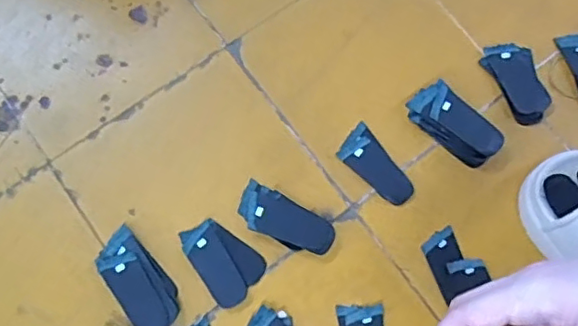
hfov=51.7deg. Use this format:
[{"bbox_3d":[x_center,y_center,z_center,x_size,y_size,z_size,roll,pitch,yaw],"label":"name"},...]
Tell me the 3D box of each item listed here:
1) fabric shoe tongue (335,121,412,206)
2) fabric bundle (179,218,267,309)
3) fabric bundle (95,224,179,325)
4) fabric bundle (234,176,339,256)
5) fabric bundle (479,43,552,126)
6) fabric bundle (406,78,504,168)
[{"bbox_3d":[0.082,0.003,0.554,0.037,0.004,0.079,-42,80,-11],"label":"fabric shoe tongue"},{"bbox_3d":[-0.062,0.085,0.528,0.075,0.004,0.052,41,78,9],"label":"fabric bundle"},{"bbox_3d":[-0.133,0.103,0.521,0.045,0.014,0.092,-39,79,-11],"label":"fabric bundle"},{"bbox_3d":[-0.004,0.052,0.540,0.090,0.013,0.040,28,76,6],"label":"fabric bundle"},{"bbox_3d":[0.222,-0.079,0.573,0.047,0.005,0.082,-25,77,-8],"label":"fabric bundle"},{"bbox_3d":[0.156,-0.038,0.561,0.089,0.021,0.045,38,77,8],"label":"fabric bundle"}]

